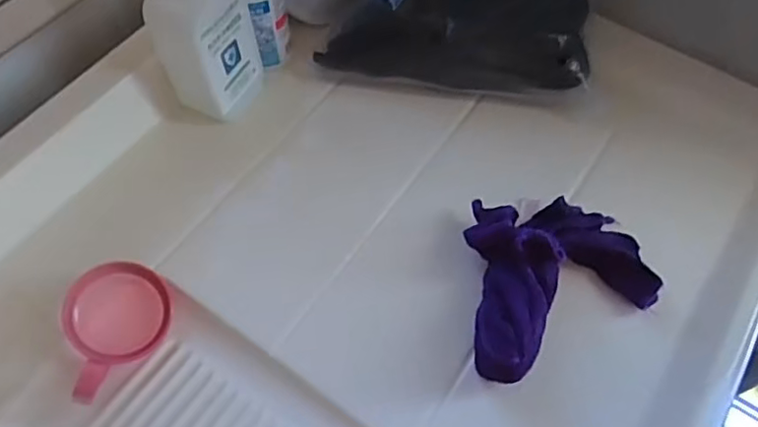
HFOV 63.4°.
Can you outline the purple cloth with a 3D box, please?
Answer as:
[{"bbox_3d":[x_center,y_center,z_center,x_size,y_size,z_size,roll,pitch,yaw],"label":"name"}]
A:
[{"bbox_3d":[0.149,0.053,0.486,0.149,0.062,0.146,0,59,-1],"label":"purple cloth"}]

